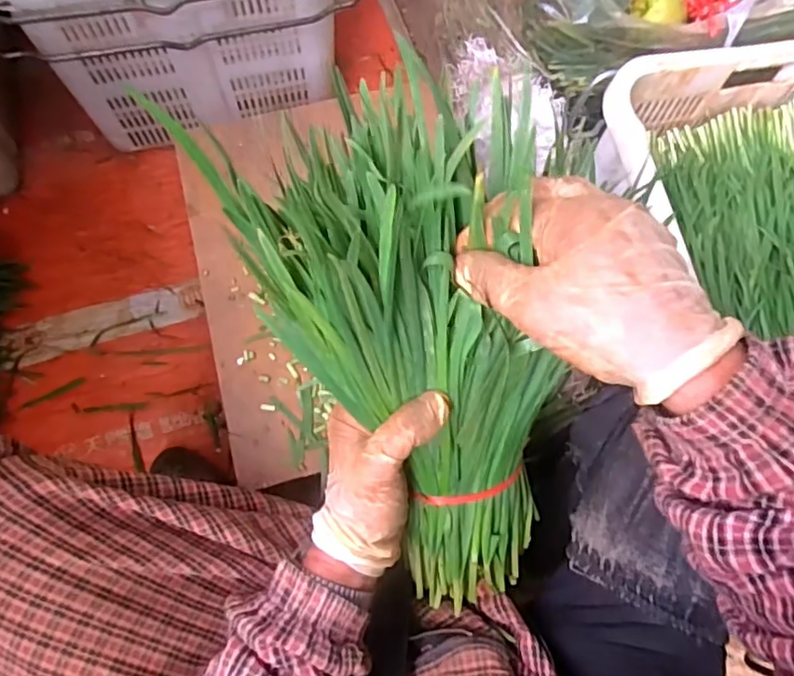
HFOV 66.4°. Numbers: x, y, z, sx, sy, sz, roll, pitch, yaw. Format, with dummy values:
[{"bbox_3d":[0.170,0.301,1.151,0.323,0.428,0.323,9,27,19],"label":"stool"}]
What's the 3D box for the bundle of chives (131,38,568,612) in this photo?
[{"bbox_3d":[0.030,0.030,0.339,0.132,0.332,0.059,-29,34,-11],"label":"bundle of chives"}]

